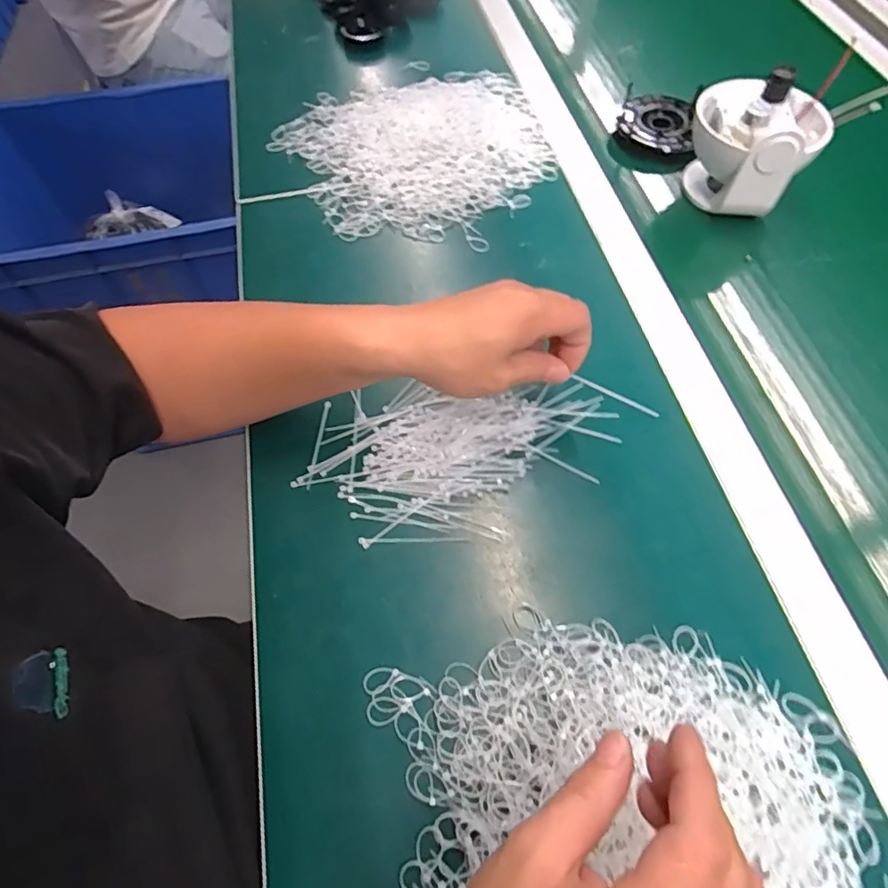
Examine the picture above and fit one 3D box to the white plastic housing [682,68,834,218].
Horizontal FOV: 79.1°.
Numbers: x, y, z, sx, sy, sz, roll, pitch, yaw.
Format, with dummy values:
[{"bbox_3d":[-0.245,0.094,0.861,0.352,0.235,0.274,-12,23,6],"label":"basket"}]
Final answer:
[{"bbox_3d":[0.299,-0.290,0.525,0.115,0.108,0.102,11,61,8],"label":"white plastic housing"}]

